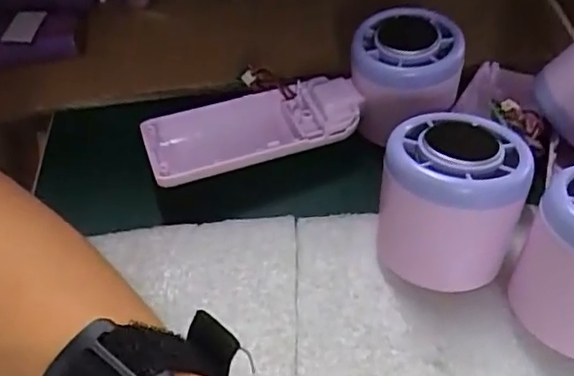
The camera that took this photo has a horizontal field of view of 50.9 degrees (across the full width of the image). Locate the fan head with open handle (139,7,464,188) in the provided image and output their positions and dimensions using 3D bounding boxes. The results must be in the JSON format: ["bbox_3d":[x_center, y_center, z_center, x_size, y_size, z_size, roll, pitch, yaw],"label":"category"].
[{"bbox_3d":[0.008,-0.045,0.309,0.160,0.046,0.057,-14,49,-8],"label":"fan head with open handle"}]

